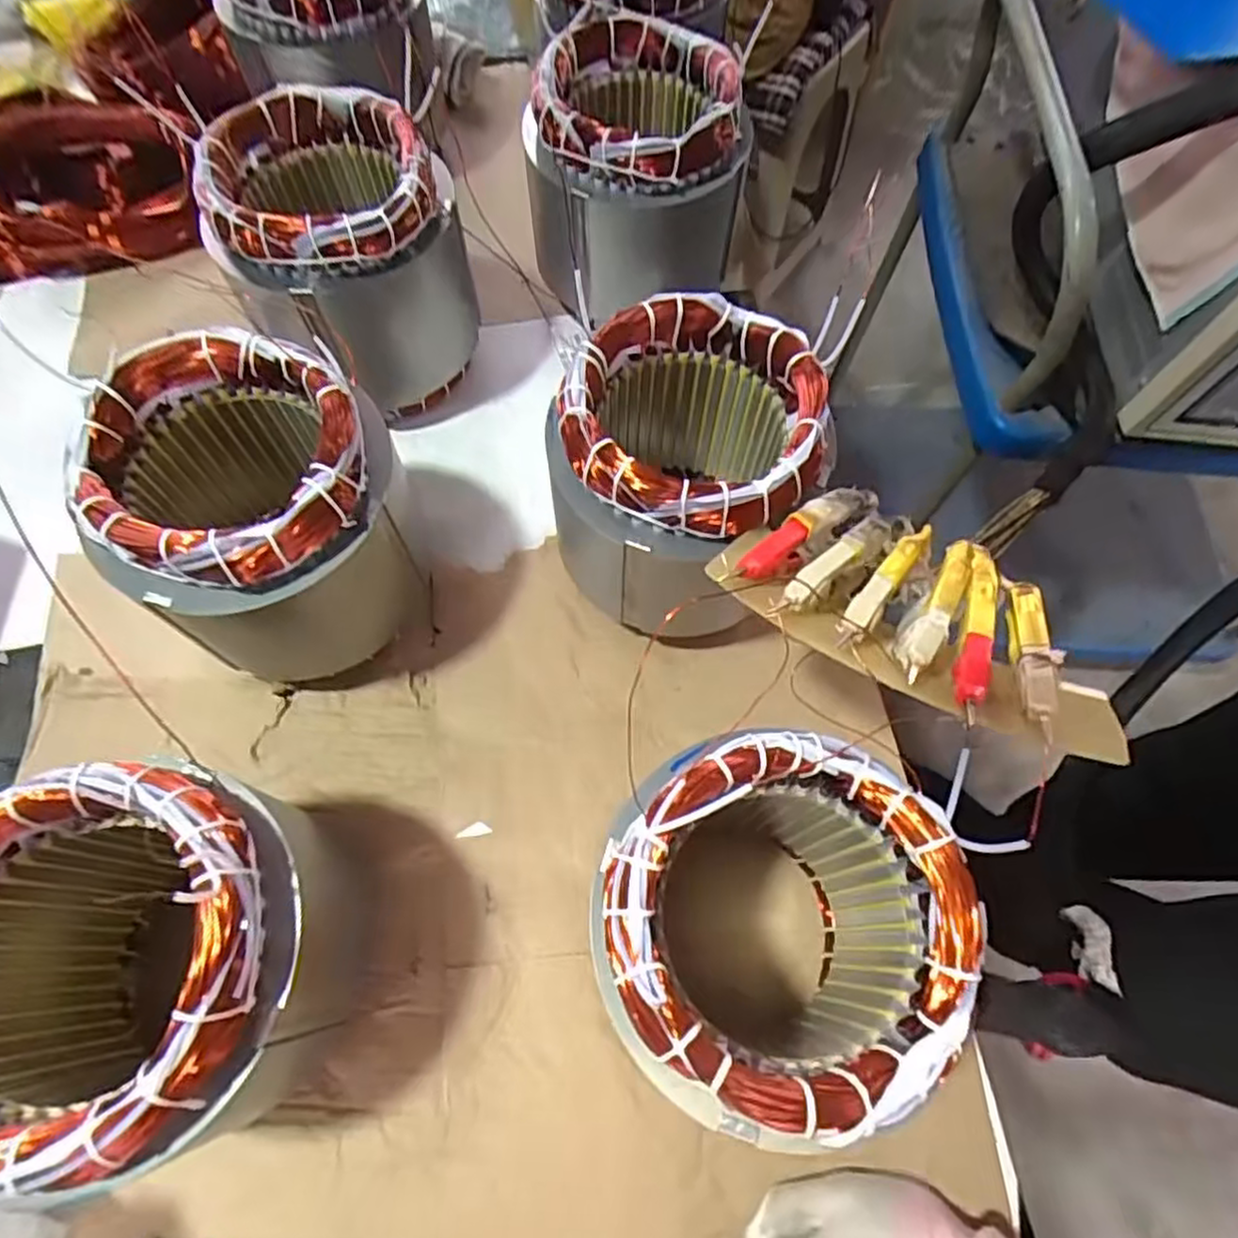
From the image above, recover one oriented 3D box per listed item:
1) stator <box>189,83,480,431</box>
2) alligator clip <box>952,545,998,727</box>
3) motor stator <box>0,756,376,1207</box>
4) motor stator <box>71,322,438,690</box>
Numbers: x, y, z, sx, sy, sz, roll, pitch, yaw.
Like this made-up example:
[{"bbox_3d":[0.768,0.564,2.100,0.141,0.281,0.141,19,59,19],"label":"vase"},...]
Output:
[{"bbox_3d":[-0.180,-0.241,0.492,0.139,0.162,0.134,-15,68,-8],"label":"stator"},{"bbox_3d":[0.149,0.002,0.298,0.010,0.014,0.104,22,52,8],"label":"alligator clip"},{"bbox_3d":[-0.202,0.146,0.326,0.142,0.162,0.141,3,66,0],"label":"motor stator"},{"bbox_3d":[-0.193,-0.057,0.394,0.143,0.131,0.140,-15,68,-9],"label":"motor stator"}]

